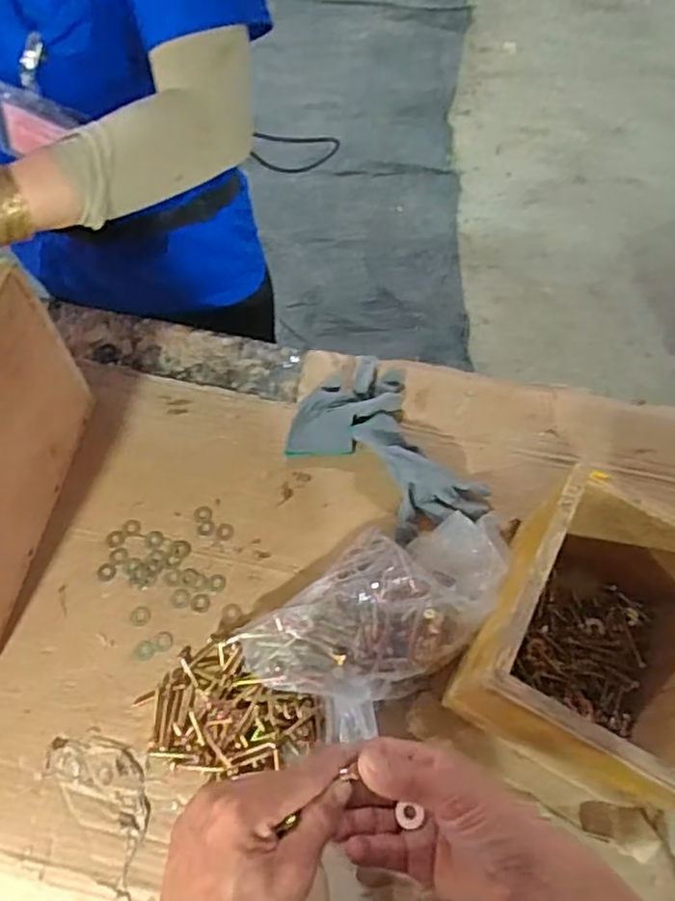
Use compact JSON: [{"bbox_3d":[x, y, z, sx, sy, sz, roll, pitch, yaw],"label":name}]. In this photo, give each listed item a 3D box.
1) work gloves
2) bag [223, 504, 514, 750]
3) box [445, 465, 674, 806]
[{"bbox_3d":[0.047,0.002,0.731,0.154,0.033,0.220,-26,70,-14],"label":"work gloves"},{"bbox_3d":[0.049,0.155,0.641,0.270,0.078,0.148,-35,72,-17],"label":"bag"},{"bbox_3d":[0.231,0.160,0.594,0.175,0.185,0.218,29,67,9],"label":"box"}]

